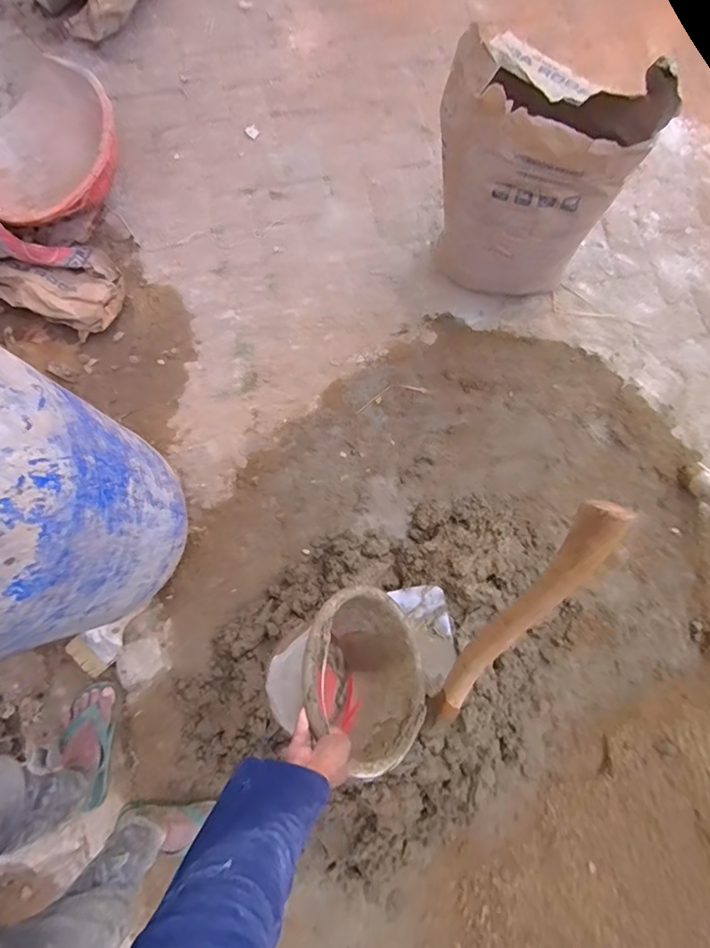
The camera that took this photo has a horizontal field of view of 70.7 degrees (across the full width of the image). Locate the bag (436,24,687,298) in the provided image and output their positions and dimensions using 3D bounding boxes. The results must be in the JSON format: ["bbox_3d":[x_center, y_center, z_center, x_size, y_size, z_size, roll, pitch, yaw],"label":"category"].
[{"bbox_3d":[0.338,-0.575,1.053,0.375,0.505,0.159,17,75,4],"label":"bag"}]

